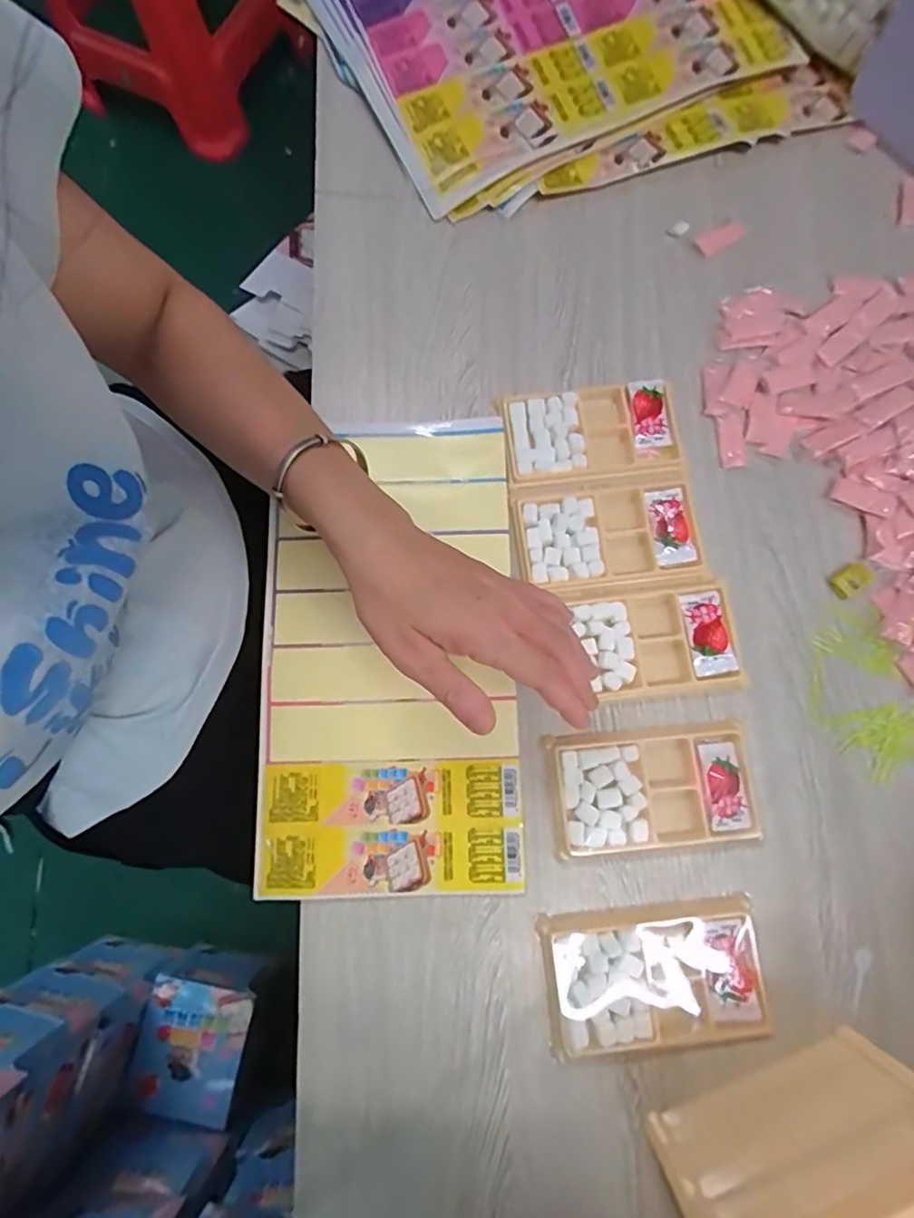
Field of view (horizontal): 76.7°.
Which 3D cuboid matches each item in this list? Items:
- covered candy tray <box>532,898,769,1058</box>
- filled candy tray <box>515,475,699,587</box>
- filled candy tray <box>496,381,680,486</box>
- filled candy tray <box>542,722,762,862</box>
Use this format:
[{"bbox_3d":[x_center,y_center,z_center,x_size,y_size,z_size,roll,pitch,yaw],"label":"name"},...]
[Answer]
[{"bbox_3d":[0.122,0.229,0.360,0.133,0.012,0.076,-5,77,-2],"label":"covered candy tray"},{"bbox_3d":[0.105,-0.057,0.417,0.127,0.013,0.072,-5,77,-2],"label":"filled candy tray"},{"bbox_3d":[0.099,-0.132,0.432,0.128,0.013,0.068,-8,77,-3],"label":"filled candy tray"},{"bbox_3d":[0.129,0.117,0.378,0.133,0.008,0.073,-5,77,-2],"label":"filled candy tray"}]

